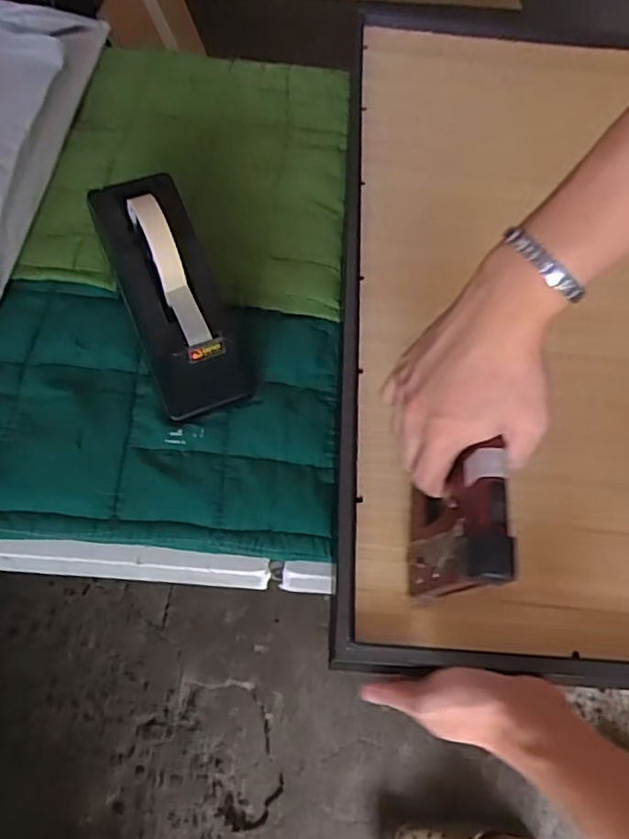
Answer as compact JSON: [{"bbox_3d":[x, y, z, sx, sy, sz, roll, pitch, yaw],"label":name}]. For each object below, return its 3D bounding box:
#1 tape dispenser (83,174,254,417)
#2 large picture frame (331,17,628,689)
[{"bbox_3d":[-0.120,-0.118,0.559,0.083,0.122,0.197,-21,62,-16],"label":"tape dispenser"},{"bbox_3d":[0.344,-0.164,0.687,0.609,0.036,0.851,5,58,-1],"label":"large picture frame"}]

